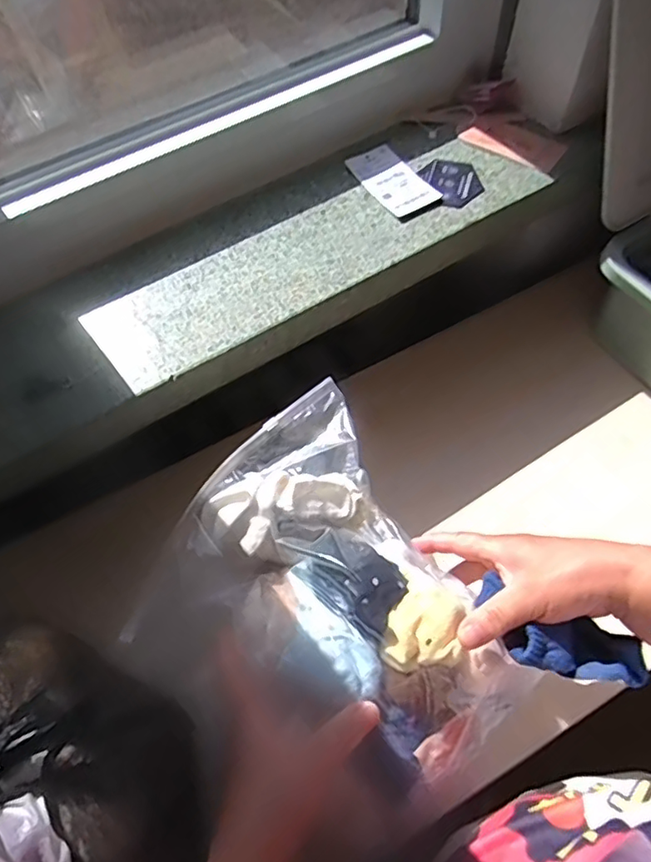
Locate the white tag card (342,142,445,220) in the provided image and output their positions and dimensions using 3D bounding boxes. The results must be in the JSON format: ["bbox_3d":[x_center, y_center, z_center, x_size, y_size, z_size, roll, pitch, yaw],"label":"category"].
[{"bbox_3d":[0.066,-0.253,0.574,0.054,0.009,0.098,-28,63,-6],"label":"white tag card"}]

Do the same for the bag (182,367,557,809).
[{"bbox_3d":[0.011,0.115,0.430,0.166,0.067,0.294,-29,63,-13],"label":"bag"}]

